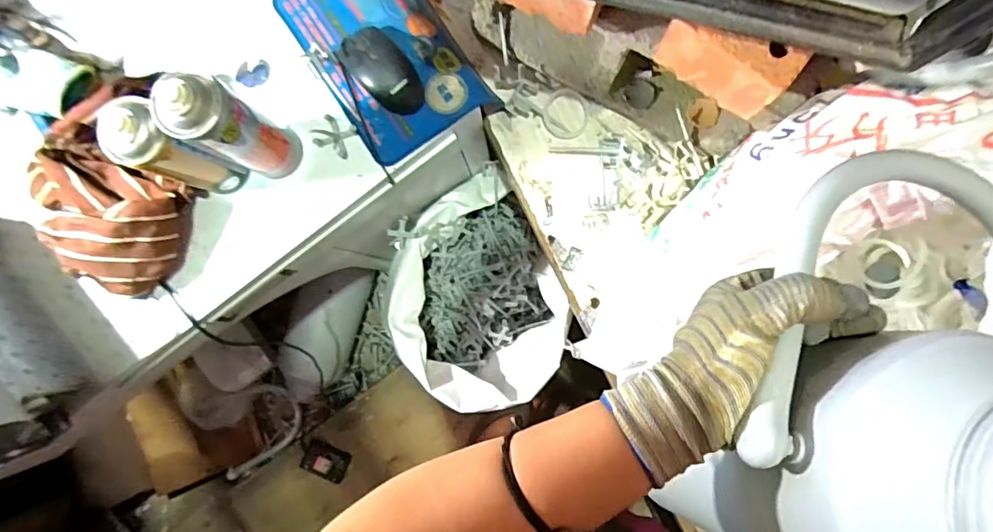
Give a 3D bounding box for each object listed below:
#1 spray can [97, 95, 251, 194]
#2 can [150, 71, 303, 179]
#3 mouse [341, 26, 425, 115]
[{"bbox_3d":[-0.331,-0.116,0.570,0.064,0.187,0.058,42,90,3],"label":"spray can"},{"bbox_3d":[-0.268,-0.138,0.560,0.052,0.217,0.063,30,89,3],"label":"can"},{"bbox_3d":[-0.133,-0.233,0.634,0.064,0.035,0.113,-37,87,0],"label":"mouse"}]

